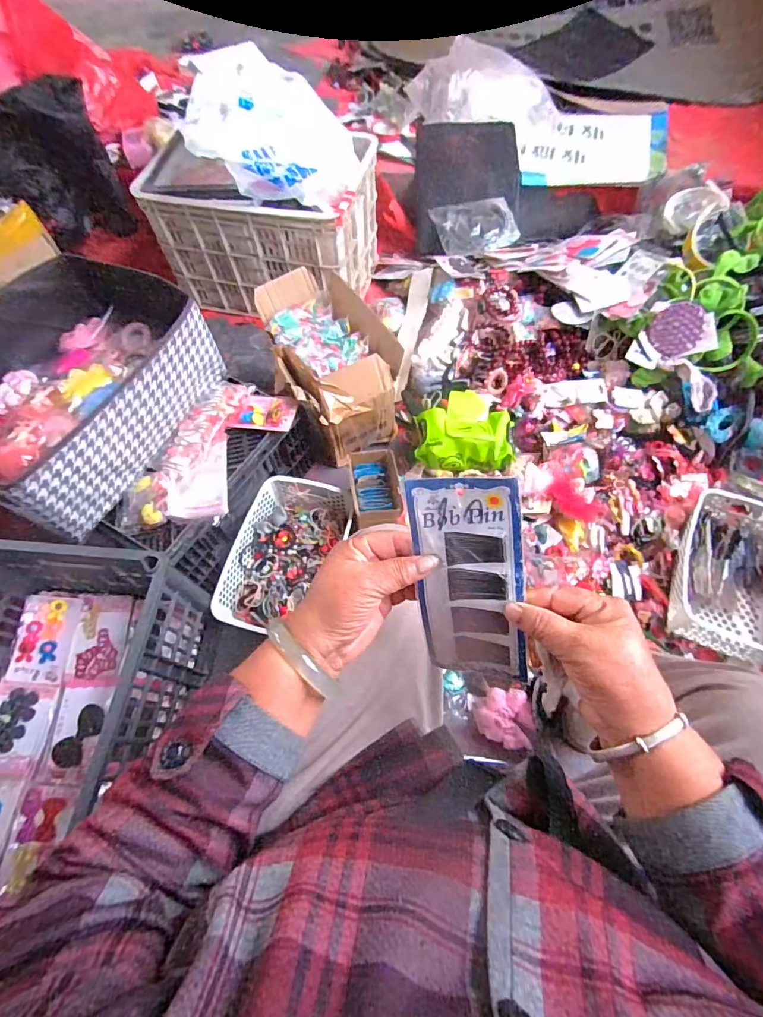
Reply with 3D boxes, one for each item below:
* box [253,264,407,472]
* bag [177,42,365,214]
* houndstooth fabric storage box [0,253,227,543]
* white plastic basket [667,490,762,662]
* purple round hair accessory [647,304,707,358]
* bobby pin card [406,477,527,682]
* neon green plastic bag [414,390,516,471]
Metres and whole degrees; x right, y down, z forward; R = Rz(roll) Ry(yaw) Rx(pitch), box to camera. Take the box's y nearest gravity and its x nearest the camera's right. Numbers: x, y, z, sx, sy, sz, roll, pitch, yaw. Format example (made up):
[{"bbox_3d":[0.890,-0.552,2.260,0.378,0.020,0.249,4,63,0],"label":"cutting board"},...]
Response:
[{"bbox_3d":[-0.111,-0.304,0.972,0.222,0.219,0.350,-21,64,-9],"label":"box"},{"bbox_3d":[-0.220,-0.805,0.981,0.322,0.171,0.370,-3,63,0],"label":"bag"},{"bbox_3d":[-0.530,-0.213,0.767,0.360,0.149,0.416,24,66,13],"label":"houndstooth fabric storage box"},{"bbox_3d":[0.662,0.109,0.841,0.201,0.093,0.316,24,66,13],"label":"white plastic basket"},{"bbox_3d":[0.602,-0.364,0.929,0.097,0.008,0.098,8,108,25],"label":"purple round hair accessory"},{"bbox_3d":[0.066,0.055,0.341,0.077,0.161,0.010,-2,20,20],"label":"bobby pin card"},{"bbox_3d":[0.176,-0.165,0.967,0.201,0.066,0.155,1,63,2],"label":"neon green plastic bag"}]

